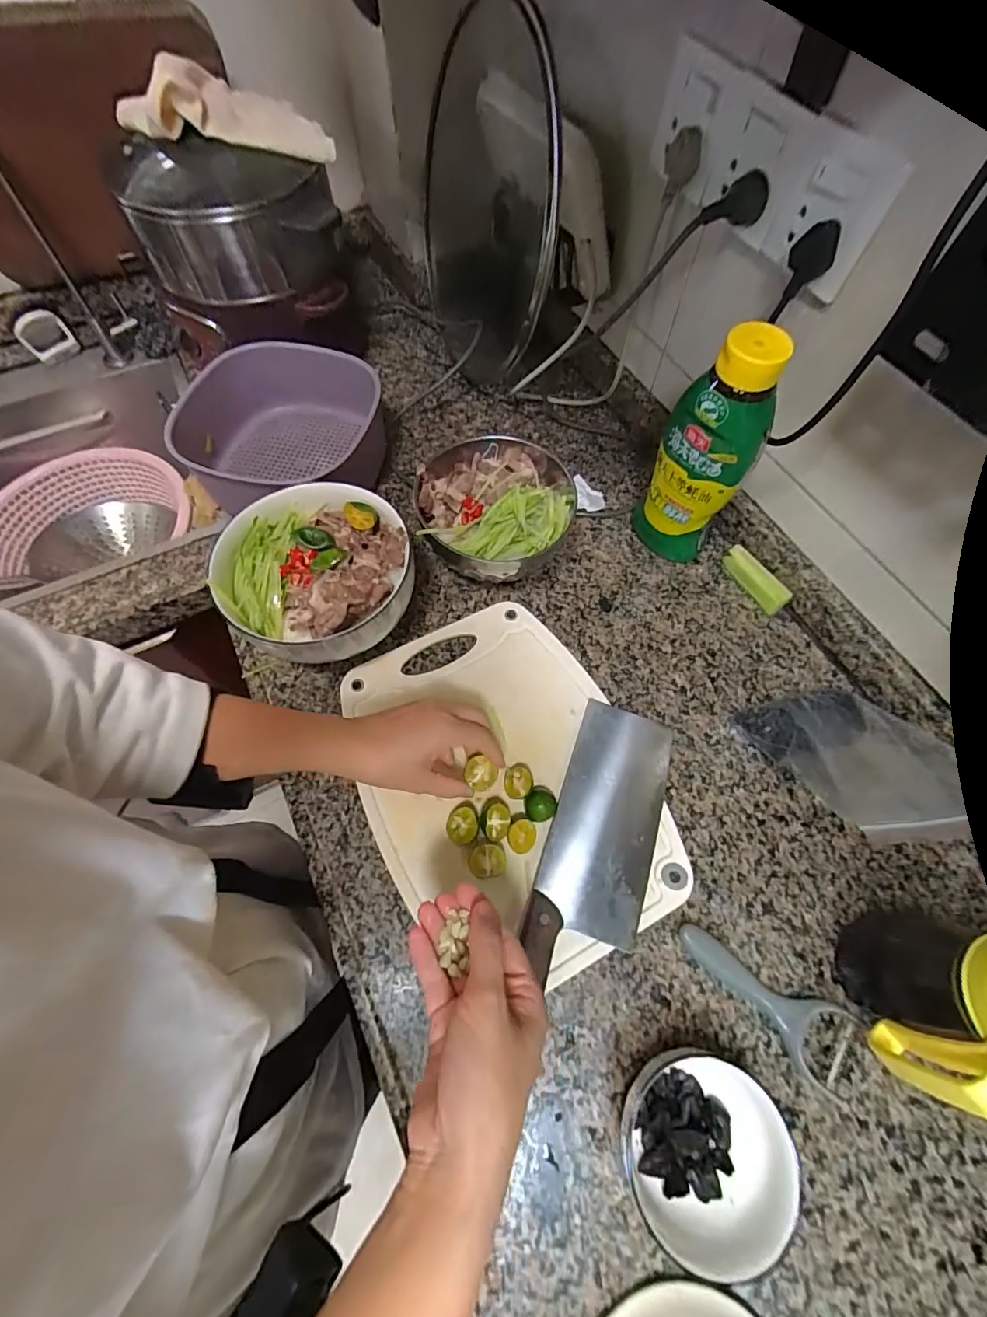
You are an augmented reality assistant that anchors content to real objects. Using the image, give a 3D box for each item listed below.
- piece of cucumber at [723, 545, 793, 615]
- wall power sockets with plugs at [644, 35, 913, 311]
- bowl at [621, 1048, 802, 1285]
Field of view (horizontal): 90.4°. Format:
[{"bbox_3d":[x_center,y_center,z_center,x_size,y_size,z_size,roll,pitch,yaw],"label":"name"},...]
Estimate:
[{"bbox_3d":[0.302,-0.091,0.568,0.025,0.025,0.084,-30,69,-13],"label":"piece of cucumber"},{"bbox_3d":[0.212,-0.396,0.401,0.042,0.091,0.237,-32,70,-14],"label":"wall power sockets with plugs"},{"bbox_3d":[0.153,0.347,0.349,0.111,0.056,0.099,-7,66,-4],"label":"bowl"}]

